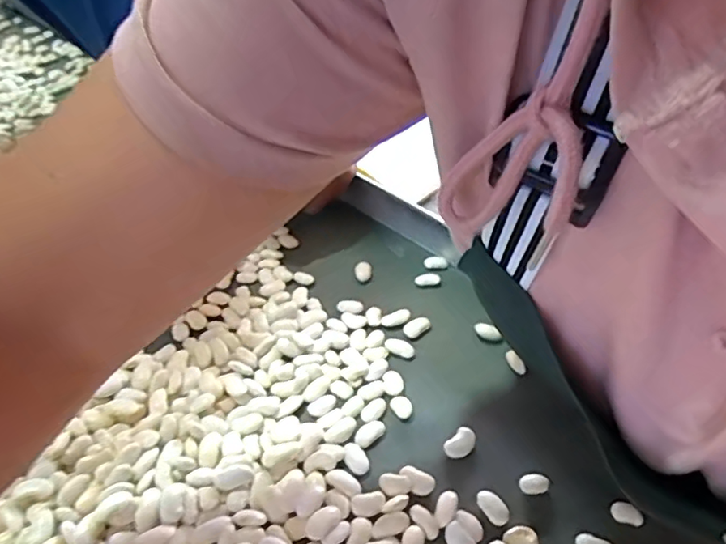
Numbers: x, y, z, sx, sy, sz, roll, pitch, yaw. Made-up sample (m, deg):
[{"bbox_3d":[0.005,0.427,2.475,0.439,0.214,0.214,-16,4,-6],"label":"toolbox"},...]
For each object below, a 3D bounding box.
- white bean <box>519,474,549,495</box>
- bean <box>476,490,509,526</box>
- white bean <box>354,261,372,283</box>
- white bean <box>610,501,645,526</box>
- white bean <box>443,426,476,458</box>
[{"bbox_3d":[0.105,0.129,0.342,0.018,0.004,0.012,-6,44,-7],"label":"white bean"},{"bbox_3d":[0.077,0.138,0.333,0.013,0.004,0.021,-25,49,-24],"label":"bean"},{"bbox_3d":[0.000,0.000,0.483,0.015,0.006,0.017,1,43,1],"label":"white bean"},{"bbox_3d":[0.155,0.141,0.329,0.018,0.004,0.012,13,45,13],"label":"white bean"},{"bbox_3d":[0.063,0.110,0.364,0.023,0.004,0.015,-31,52,-29],"label":"white bean"}]

